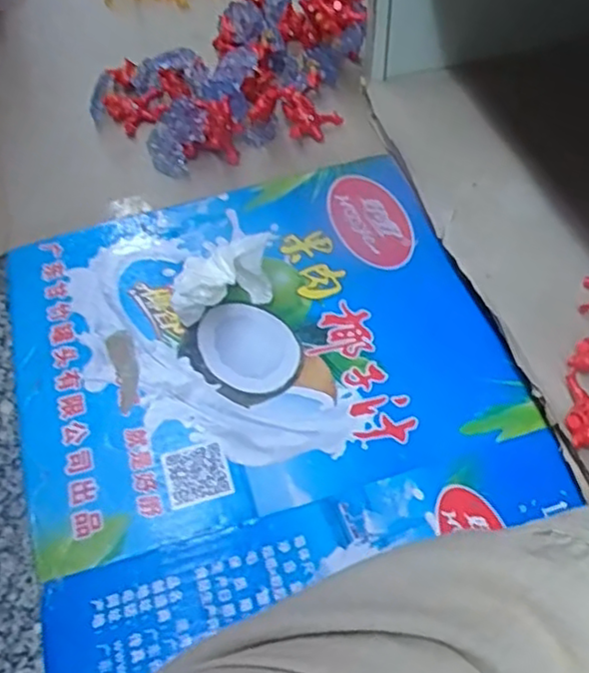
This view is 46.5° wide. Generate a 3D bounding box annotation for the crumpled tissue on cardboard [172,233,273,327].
[{"bbox_3d":[-0.046,-0.041,0.441,0.063,0.041,0.067,-3,53,0],"label":"crumpled tissue on cardboard"}]

